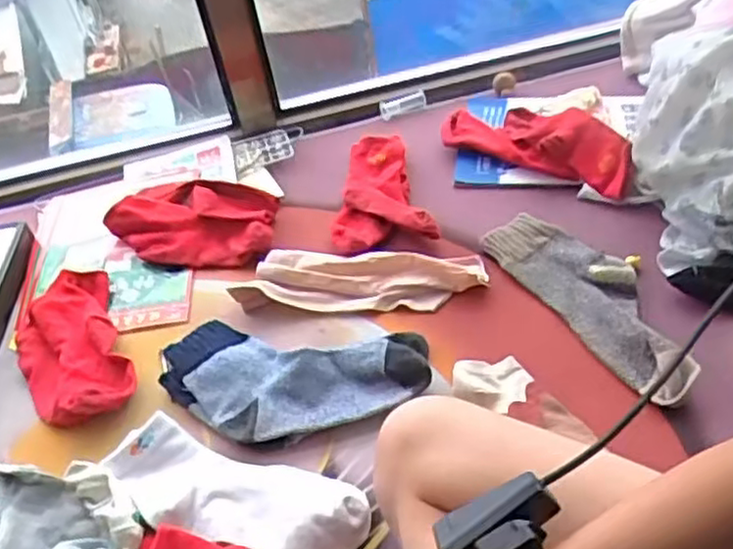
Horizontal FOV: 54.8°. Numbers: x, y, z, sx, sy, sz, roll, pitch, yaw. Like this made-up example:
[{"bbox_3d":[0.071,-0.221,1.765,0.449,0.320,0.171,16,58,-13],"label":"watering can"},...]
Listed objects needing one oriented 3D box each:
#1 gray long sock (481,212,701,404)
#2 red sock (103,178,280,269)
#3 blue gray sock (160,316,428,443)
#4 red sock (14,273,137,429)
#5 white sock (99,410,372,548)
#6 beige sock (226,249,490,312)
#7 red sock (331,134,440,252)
[{"bbox_3d":[0.236,0.012,0.720,0.101,0.036,0.265,-24,48,-16],"label":"gray long sock"},{"bbox_3d":[-0.212,-0.066,0.871,0.202,0.042,0.114,8,47,14],"label":"red sock"},{"bbox_3d":[-0.077,0.097,0.684,0.261,0.028,0.132,3,46,10],"label":"blue gray sock"},{"bbox_3d":[-0.317,0.075,0.754,0.107,0.038,0.219,-22,47,-14],"label":"red sock"},{"bbox_3d":[-0.116,0.186,0.606,0.235,0.021,0.087,12,48,18],"label":"white sock"},{"bbox_3d":[-0.007,0.001,0.780,0.267,0.012,0.077,1,46,8],"label":"beige sock"},{"bbox_3d":[0.009,-0.115,0.885,0.114,0.028,0.209,-9,45,-1],"label":"red sock"}]

